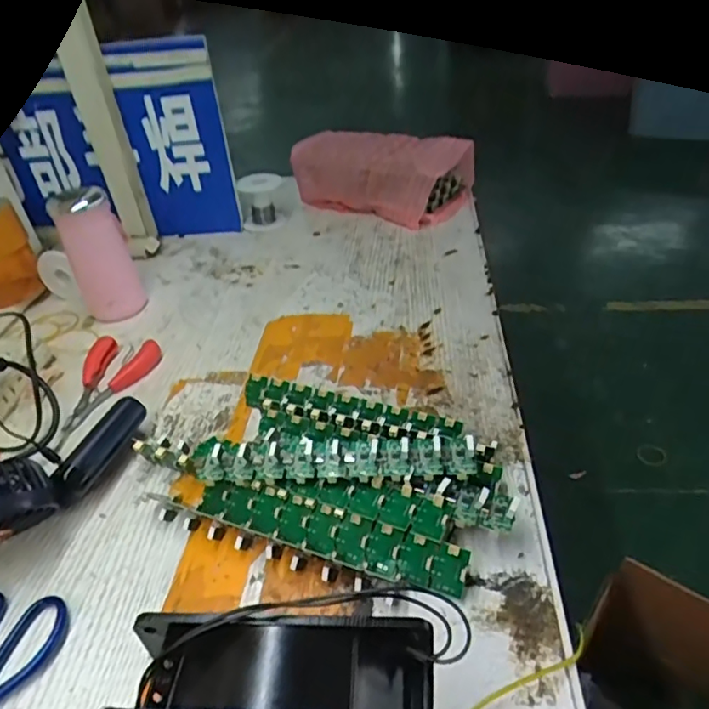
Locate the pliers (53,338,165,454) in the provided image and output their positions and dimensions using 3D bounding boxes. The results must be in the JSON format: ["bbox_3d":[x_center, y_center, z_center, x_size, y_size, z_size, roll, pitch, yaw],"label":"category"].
[{"bbox_3d":[-0.242,0.031,0.553,0.069,0.019,0.136,-1,38,7],"label":"pliers"}]

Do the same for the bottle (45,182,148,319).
[{"bbox_3d":[-0.292,-0.111,0.650,0.068,0.134,0.058,-24,41,-22],"label":"bottle"}]

